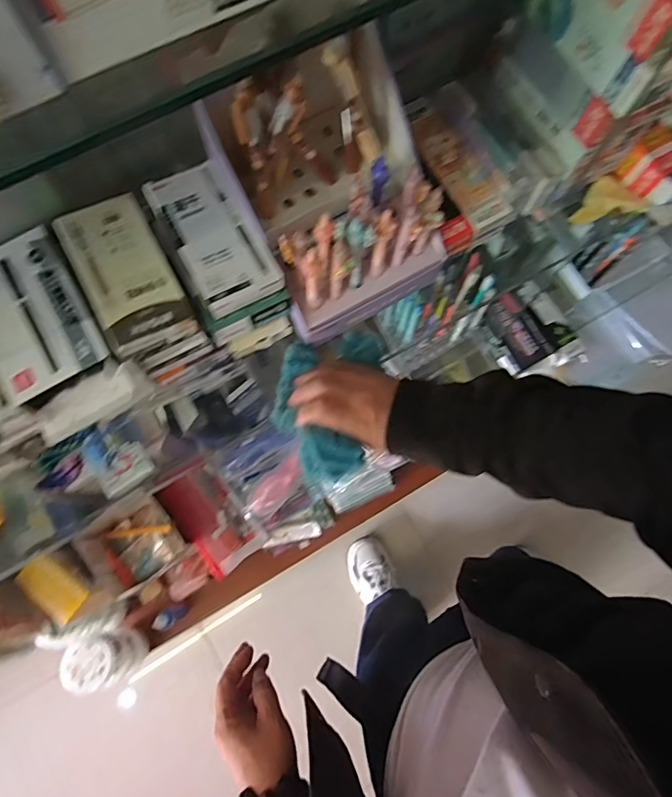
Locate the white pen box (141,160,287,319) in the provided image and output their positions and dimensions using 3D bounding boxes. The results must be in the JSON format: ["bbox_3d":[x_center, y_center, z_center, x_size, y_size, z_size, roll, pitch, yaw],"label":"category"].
[{"bbox_3d":[-0.114,-0.152,0.441,0.072,0.017,0.148,-29,80,-7],"label":"white pen box"}]

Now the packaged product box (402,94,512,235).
[{"bbox_3d":[0.132,-0.265,0.540,0.050,0.022,0.167,-30,80,-7],"label":"packaged product box"}]

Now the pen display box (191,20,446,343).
[{"bbox_3d":[0.003,-0.193,0.452,0.166,0.160,0.185,-27,79,-7],"label":"pen display box"}]

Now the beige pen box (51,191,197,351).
[{"bbox_3d":[-0.192,-0.118,0.432,0.075,0.014,0.140,-29,79,-7],"label":"beige pen box"}]

